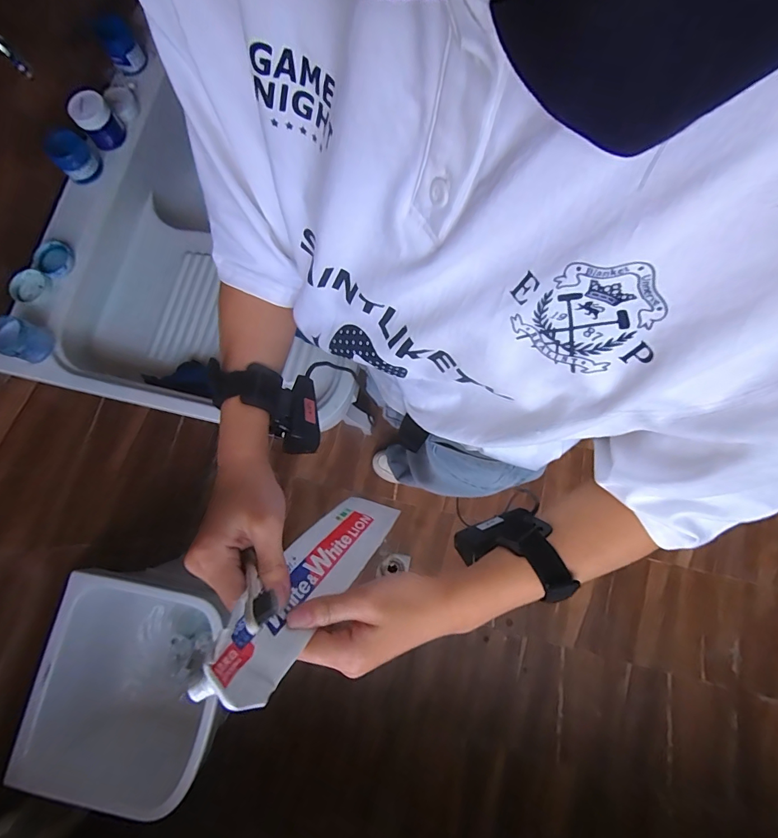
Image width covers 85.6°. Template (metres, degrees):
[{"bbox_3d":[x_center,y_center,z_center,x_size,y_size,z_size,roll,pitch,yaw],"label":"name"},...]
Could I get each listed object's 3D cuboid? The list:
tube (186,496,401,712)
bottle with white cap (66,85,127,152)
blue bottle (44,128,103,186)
[{"bbox_3d":[-0.054,0.113,0.300,0.049,0.187,0.025,37,122,7],"label":"tube"},{"bbox_3d":[-0.503,-0.514,0.724,0.064,0.061,0.060,-36,81,-7],"label":"bottle with white cap"},{"bbox_3d":[-0.515,-0.430,0.687,0.061,0.054,0.061,0,78,0],"label":"blue bottle"}]

